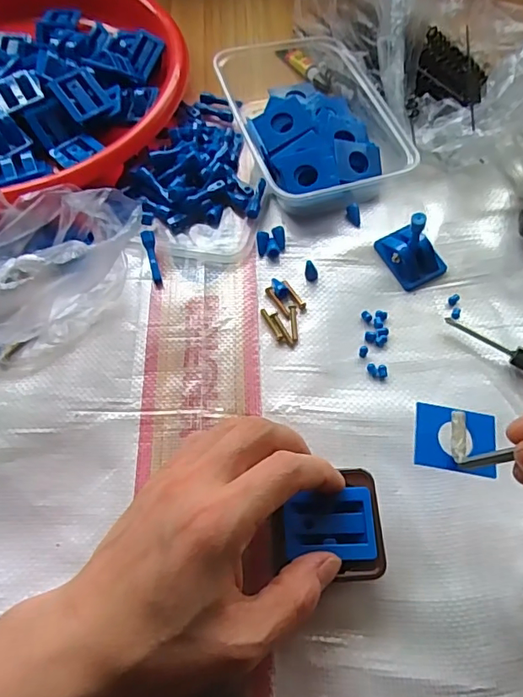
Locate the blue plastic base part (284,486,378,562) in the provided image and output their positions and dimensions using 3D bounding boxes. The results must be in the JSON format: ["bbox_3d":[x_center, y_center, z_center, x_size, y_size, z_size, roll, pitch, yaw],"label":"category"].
[{"bbox_3d":[0.034,0.088,0.257,0.044,0.005,0.034,-2,61,0],"label":"blue plastic base part"}]

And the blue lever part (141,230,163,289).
[{"bbox_3d":[-0.078,-0.065,0.367,0.009,0.005,0.045,-13,80,-6],"label":"blue lever part"}]

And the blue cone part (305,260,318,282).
[{"bbox_3d":[0.035,-0.054,0.356,0.009,0.014,0.009,-1,61,1],"label":"blue cone part"}]

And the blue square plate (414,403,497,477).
[{"bbox_3d":[0.095,0.045,0.252,0.038,0.004,0.032,8,67,11],"label":"blue square plate"}]

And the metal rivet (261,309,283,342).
[{"bbox_3d":[0.007,-0.017,0.342,0.004,0.004,0.027,-25,64,-12],"label":"metal rivet"}]

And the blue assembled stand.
[{"bbox_3d":[0.103,-0.073,0.347,0.033,0.044,0.045,-29,64,-14],"label":"blue assembled stand"}]

